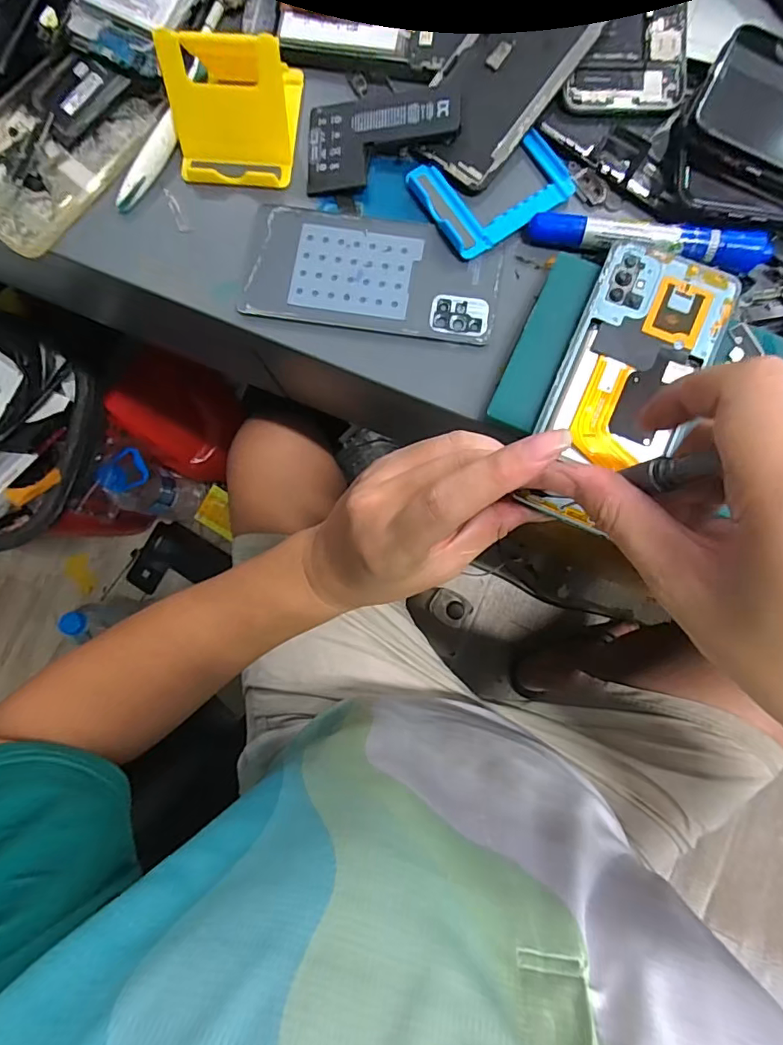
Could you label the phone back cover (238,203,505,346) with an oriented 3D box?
[{"bbox_3d":[-0.012,-0.155,0.309,0.155,0.007,0.072,9,84,3],"label":"phone back cover"}]

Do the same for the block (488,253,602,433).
[{"bbox_3d":[0.088,-0.103,0.290,0.029,0.021,0.104,25,85,5],"label":"block"}]

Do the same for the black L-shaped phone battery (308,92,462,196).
[{"bbox_3d":[-0.006,-0.238,0.309,0.095,0.006,0.056,1,87,11],"label":"black L-shaped phone battery"}]

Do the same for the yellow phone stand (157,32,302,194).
[{"bbox_3d":[-0.096,-0.257,0.298,0.070,0.048,0.081,6,84,3],"label":"yellow phone stand"}]

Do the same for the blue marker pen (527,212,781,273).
[{"bbox_3d":[0.151,-0.164,0.292,0.136,0.020,0.022,9,84,3],"label":"blue marker pen"}]

